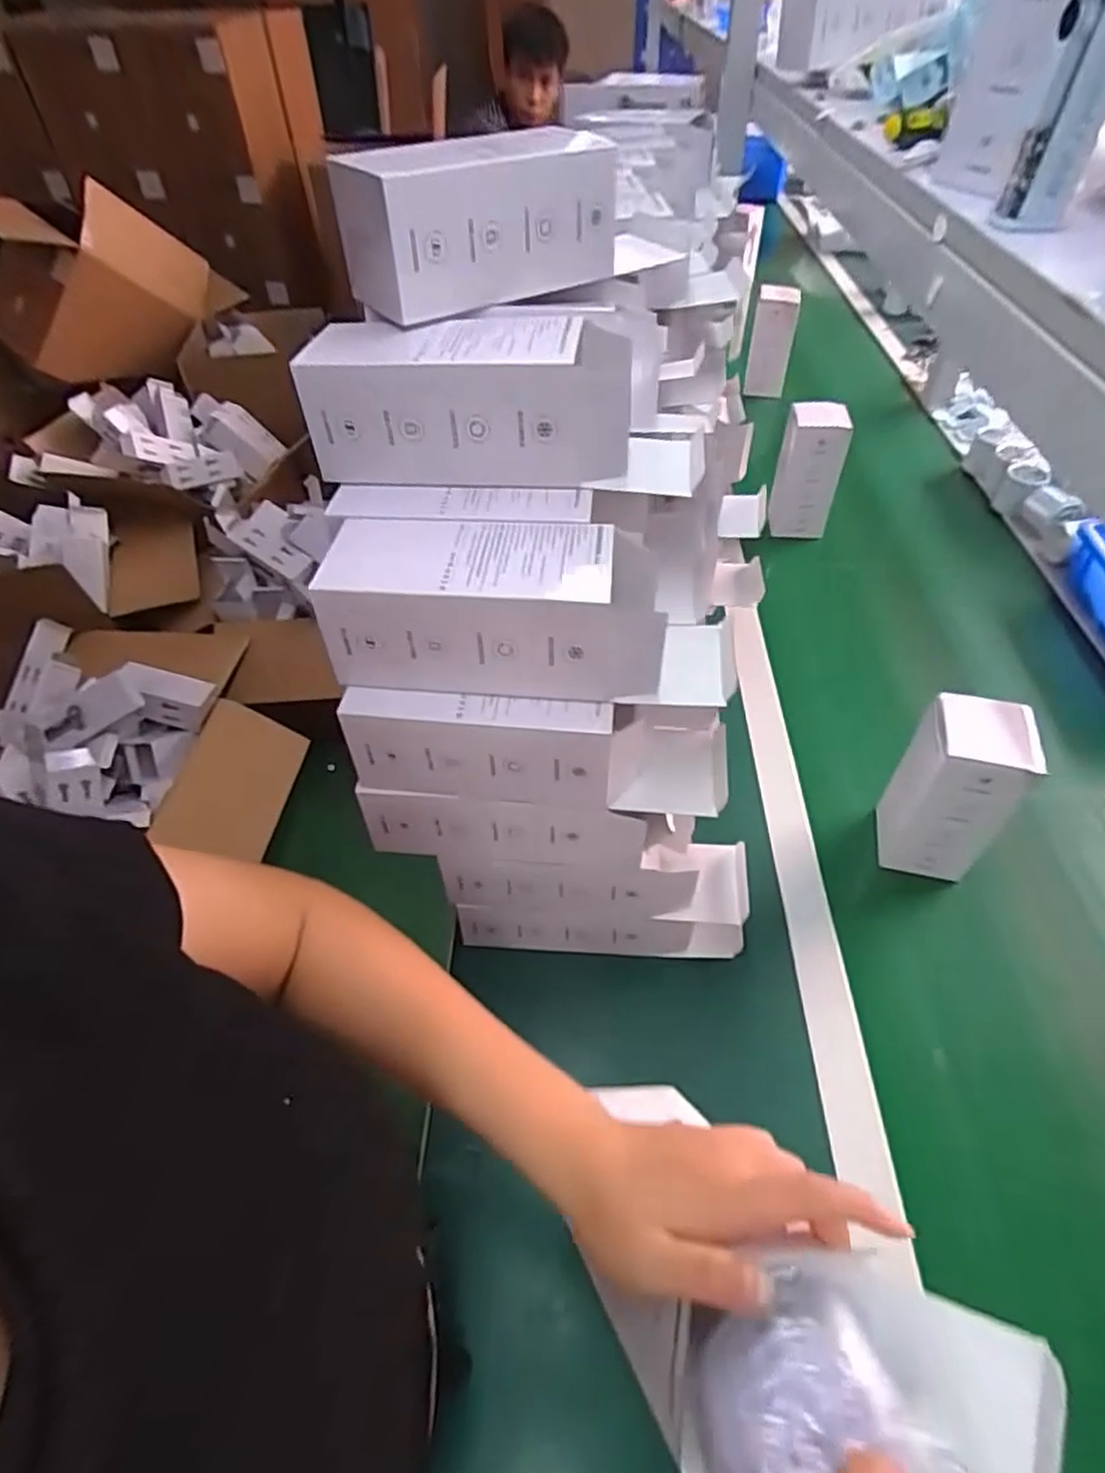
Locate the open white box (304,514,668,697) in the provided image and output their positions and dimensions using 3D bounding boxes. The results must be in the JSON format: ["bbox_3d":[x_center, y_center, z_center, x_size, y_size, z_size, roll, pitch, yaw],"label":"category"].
[{"bbox_3d":[-0.032,-0.076,0.406,0.184,0.069,0.074,3,51,3],"label":"open white box"}]

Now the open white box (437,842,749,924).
[{"bbox_3d":[0.038,0.098,0.547,0.234,0.082,0.070,4,51,4],"label":"open white box"}]

